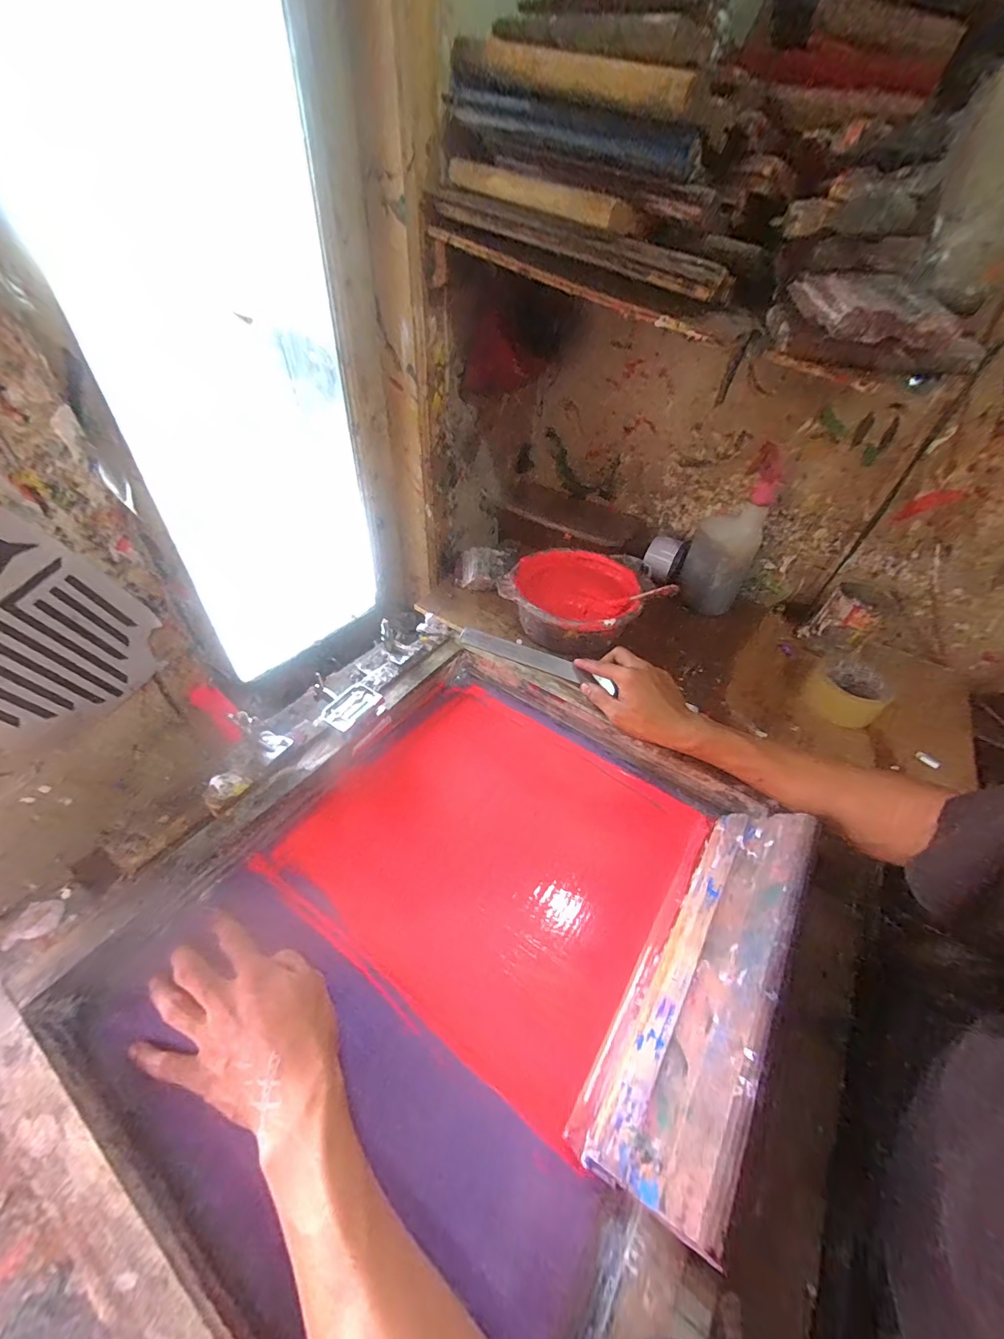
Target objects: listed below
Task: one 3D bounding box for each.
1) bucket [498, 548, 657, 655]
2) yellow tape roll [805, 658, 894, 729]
[{"bbox_3d":[0.108,-0.098,0.698,0.183,0.089,0.182,2,44,-2],"label":"bucket"},{"bbox_3d":[0.465,0.032,0.619,0.086,0.050,0.089,2,44,-2],"label":"yellow tape roll"}]

